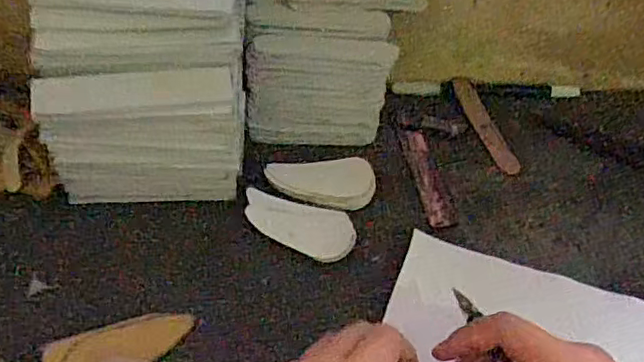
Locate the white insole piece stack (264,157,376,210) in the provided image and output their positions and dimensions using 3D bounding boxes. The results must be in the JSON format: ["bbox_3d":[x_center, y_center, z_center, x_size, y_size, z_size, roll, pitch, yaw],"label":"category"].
[{"bbox_3d":[0.000,0.002,0.406,0.070,0.012,0.032,-5,55,-8],"label":"white insole piece stack"}]

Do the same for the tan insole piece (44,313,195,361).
[{"bbox_3d":[-0.110,0.090,0.335,0.077,0.011,0.029,-18,57,-16],"label":"tan insole piece"}]

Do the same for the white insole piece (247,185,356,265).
[{"bbox_3d":[-0.014,0.027,0.384,0.071,0.013,0.031,16,55,8],"label":"white insole piece"}]

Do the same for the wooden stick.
[{"bbox_3d":[0.123,-0.042,0.455,0.018,0.006,0.086,-15,62,-15],"label":"wooden stick"}]

